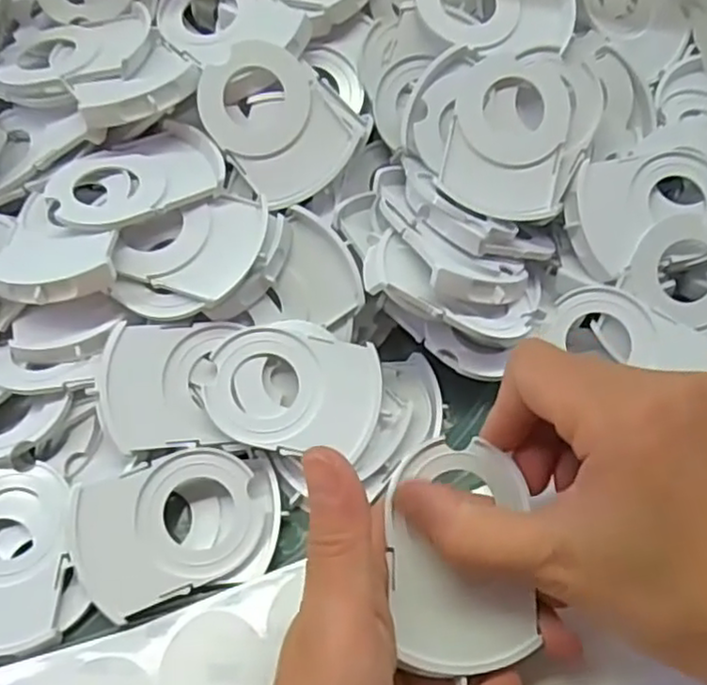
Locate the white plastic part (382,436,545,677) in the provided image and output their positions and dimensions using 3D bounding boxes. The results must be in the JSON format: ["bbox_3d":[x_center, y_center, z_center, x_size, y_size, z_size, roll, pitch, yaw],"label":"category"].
[{"bbox_3d":[0.037,0.072,0.233,0.050,0.004,0.074,0,76,-18],"label":"white plastic part"}]

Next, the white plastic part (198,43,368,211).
[{"bbox_3d":[-0.036,-0.108,0.330,0.060,0.010,0.075,-39,94,6],"label":"white plastic part"}]

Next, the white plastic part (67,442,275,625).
[{"bbox_3d":[-0.078,0.076,0.286,0.074,0.009,0.055,-22,81,-14],"label":"white plastic part"}]

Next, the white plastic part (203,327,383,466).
[{"bbox_3d":[-0.025,0.020,0.299,0.073,0.006,0.055,9,70,2],"label":"white plastic part"}]

